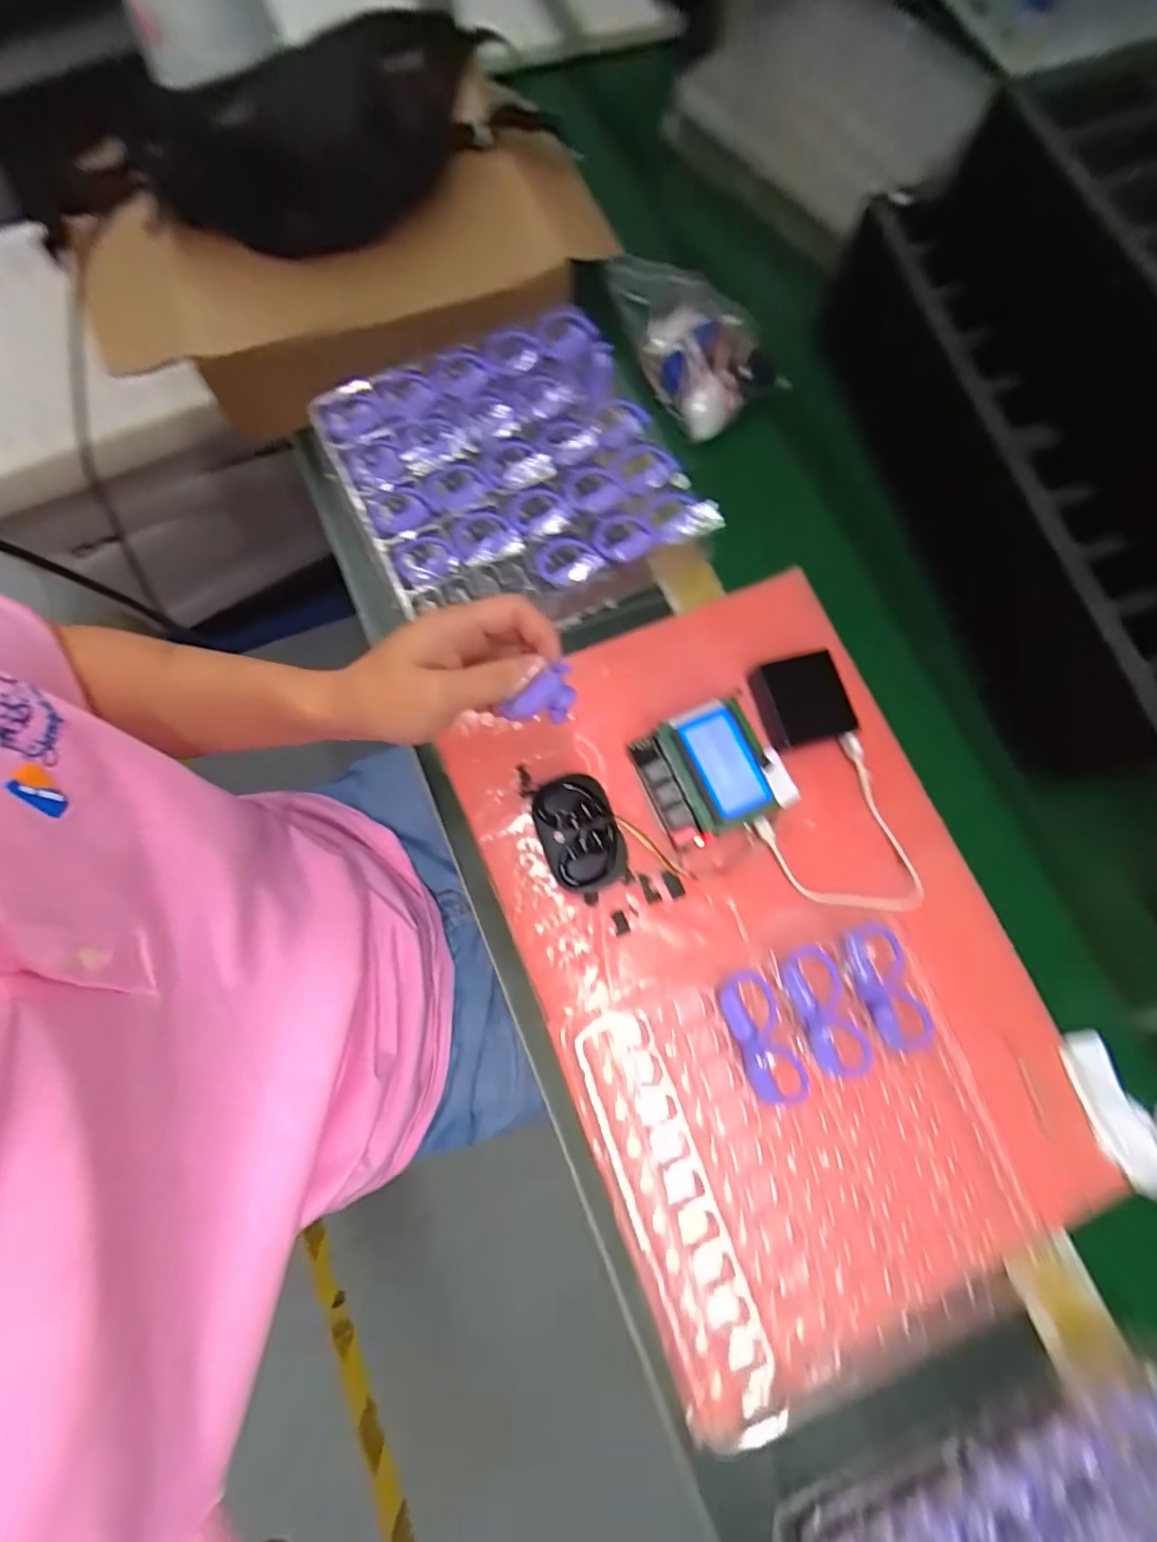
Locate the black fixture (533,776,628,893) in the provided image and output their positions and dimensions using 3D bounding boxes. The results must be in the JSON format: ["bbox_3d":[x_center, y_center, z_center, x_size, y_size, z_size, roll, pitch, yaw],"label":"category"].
[{"bbox_3d":[0.000,0.048,0.432,0.058,0.026,0.086,-21,78,-5],"label":"black fixture"}]

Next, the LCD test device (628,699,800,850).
[{"bbox_3d":[0.097,0.003,0.434,0.091,0.044,0.093,-25,79,-6],"label":"LCD test device"}]

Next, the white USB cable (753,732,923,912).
[{"bbox_3d":[0.209,0.052,0.436,0.111,0.017,0.125,-36,80,-8],"label":"white USB cable"}]

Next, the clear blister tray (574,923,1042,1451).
[{"bbox_3d":[0.150,0.258,0.383,0.253,0.033,0.245,-18,78,-5],"label":"clear blister tray"}]

